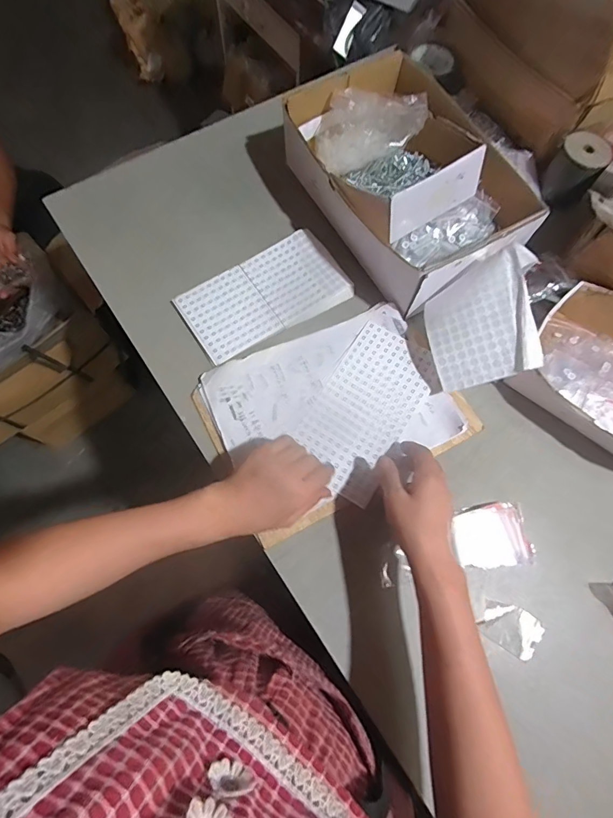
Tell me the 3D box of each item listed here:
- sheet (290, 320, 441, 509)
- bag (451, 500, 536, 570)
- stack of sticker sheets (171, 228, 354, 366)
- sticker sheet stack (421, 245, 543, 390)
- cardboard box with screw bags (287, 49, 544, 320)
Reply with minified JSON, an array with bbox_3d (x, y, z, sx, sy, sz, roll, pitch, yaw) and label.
[{"bbox_3d":[0.079,-0.003,0.547,0.125,0.010,0.222,34,73,10],"label":"sheet"},{"bbox_3d":[0.225,0.153,0.506,0.093,0.018,0.074,-5,71,-4],"label":"bag"},{"bbox_3d":[-0.057,-0.164,0.601,0.232,0.014,0.127,-33,75,-12],"label":"stack of sticker sheets"},{"bbox_3d":[0.219,-0.109,0.523,0.134,0.019,0.146,-16,81,25],"label":"sticker sheet stack"},{"bbox_3d":[0.148,-0.333,0.604,0.237,0.123,0.338,-31,74,-12],"label":"cardboard box with screw bags"}]

